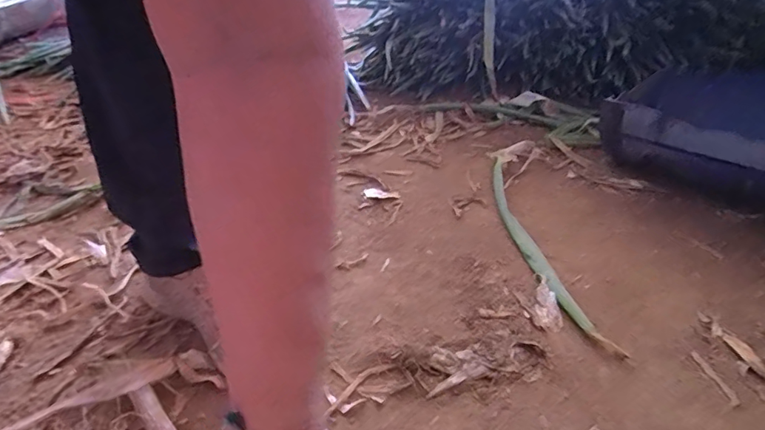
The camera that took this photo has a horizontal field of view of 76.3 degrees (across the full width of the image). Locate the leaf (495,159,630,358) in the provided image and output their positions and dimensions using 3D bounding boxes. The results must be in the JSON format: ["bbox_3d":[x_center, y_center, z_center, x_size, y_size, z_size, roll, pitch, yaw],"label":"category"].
[{"bbox_3d":[0.201,0.031,0.662,0.046,0.011,0.391,-4,35,-8],"label":"leaf"}]

